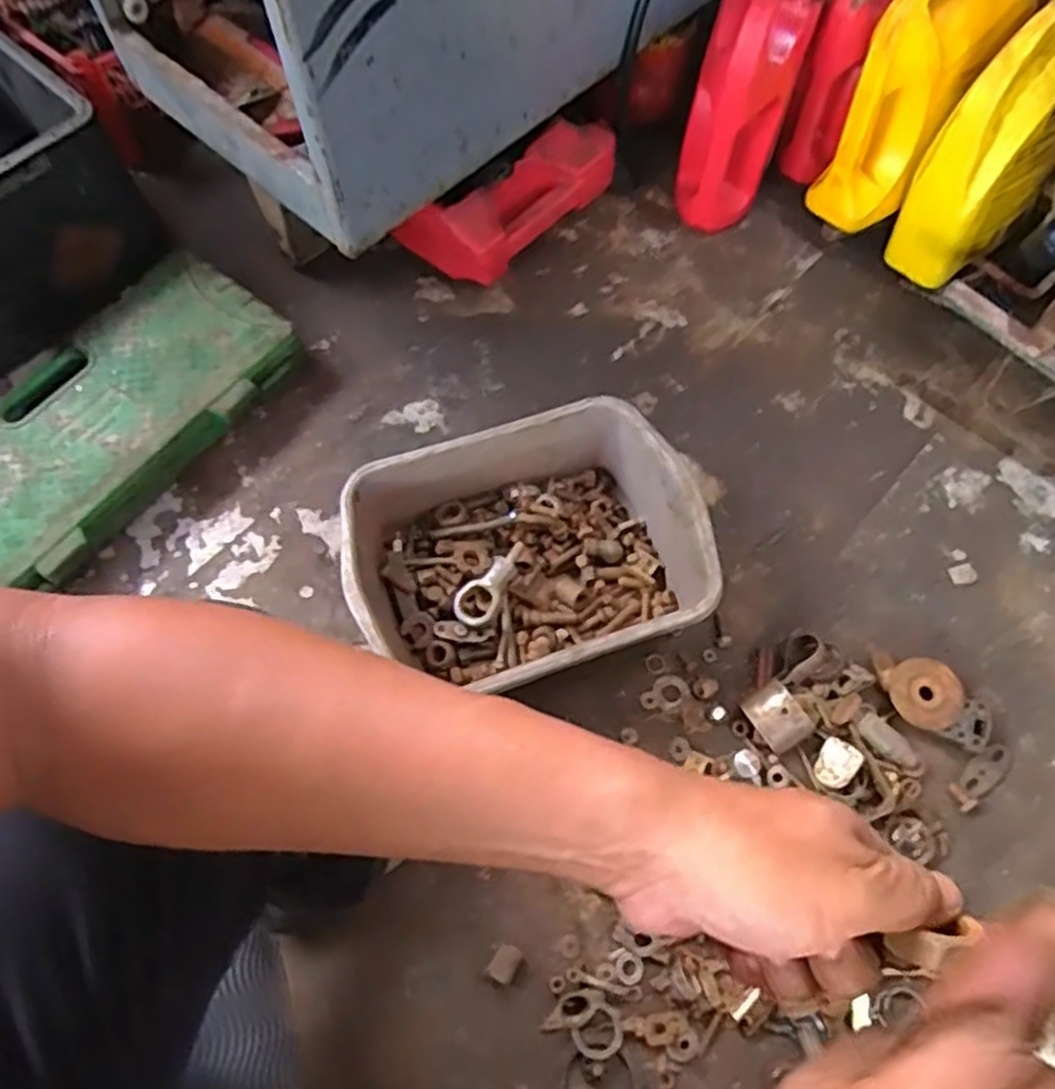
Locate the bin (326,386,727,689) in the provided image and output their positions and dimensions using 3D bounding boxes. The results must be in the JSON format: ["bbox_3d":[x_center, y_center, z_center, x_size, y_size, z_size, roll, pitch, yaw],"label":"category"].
[{"bbox_3d":[0.004,0.014,0.802,0.333,0.119,0.260,-18,67,-10],"label":"bin"}]

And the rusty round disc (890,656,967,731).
[{"bbox_3d":[0.408,0.152,0.784,0.073,0.010,0.071,0,64,-1],"label":"rusty round disc"}]

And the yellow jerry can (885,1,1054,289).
[{"bbox_3d":[0.550,-0.455,0.889,0.149,0.286,0.104,-33,69,-15],"label":"yellow jerry can"}]

